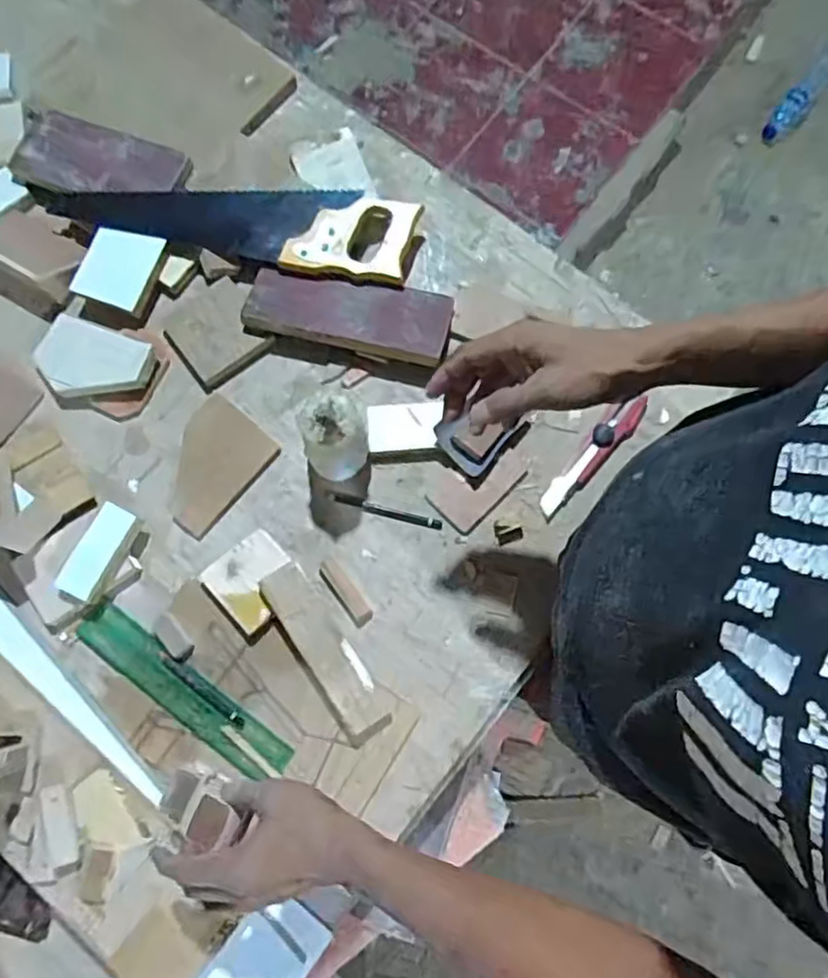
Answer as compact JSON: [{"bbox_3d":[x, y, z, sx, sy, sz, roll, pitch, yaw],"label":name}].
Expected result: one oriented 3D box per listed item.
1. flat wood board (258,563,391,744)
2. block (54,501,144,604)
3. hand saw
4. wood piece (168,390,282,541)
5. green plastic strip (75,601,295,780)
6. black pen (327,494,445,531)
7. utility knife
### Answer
[{"bbox_3d":[-0.088,0.162,0.654,0.049,0.034,0.185,-33,81,-7],"label":"flat wood board"},{"bbox_3d":[-0.318,0.064,0.670,0.043,0.023,0.096,24,79,4],"label":"block"},{"bbox_3d":[-0.219,-0.296,0.751,0.445,0.035,0.108,2,78,0],"label":"hand saw"},{"bbox_3d":[-0.222,-0.026,0.706,0.093,0.012,0.130,39,80,7],"label":"wood piece"},{"bbox_3d":[-0.232,0.202,0.659,0.249,0.007,0.049,34,80,8],"label":"green plastic strip"},{"bbox_3d":[-0.031,0.023,0.702,0.122,0.004,0.012,16,78,2],"label":"black pen"},{"bbox_3d":[0.193,-0.036,0.709,0.031,0.022,0.164,42,81,7],"label":"utility knife"}]

